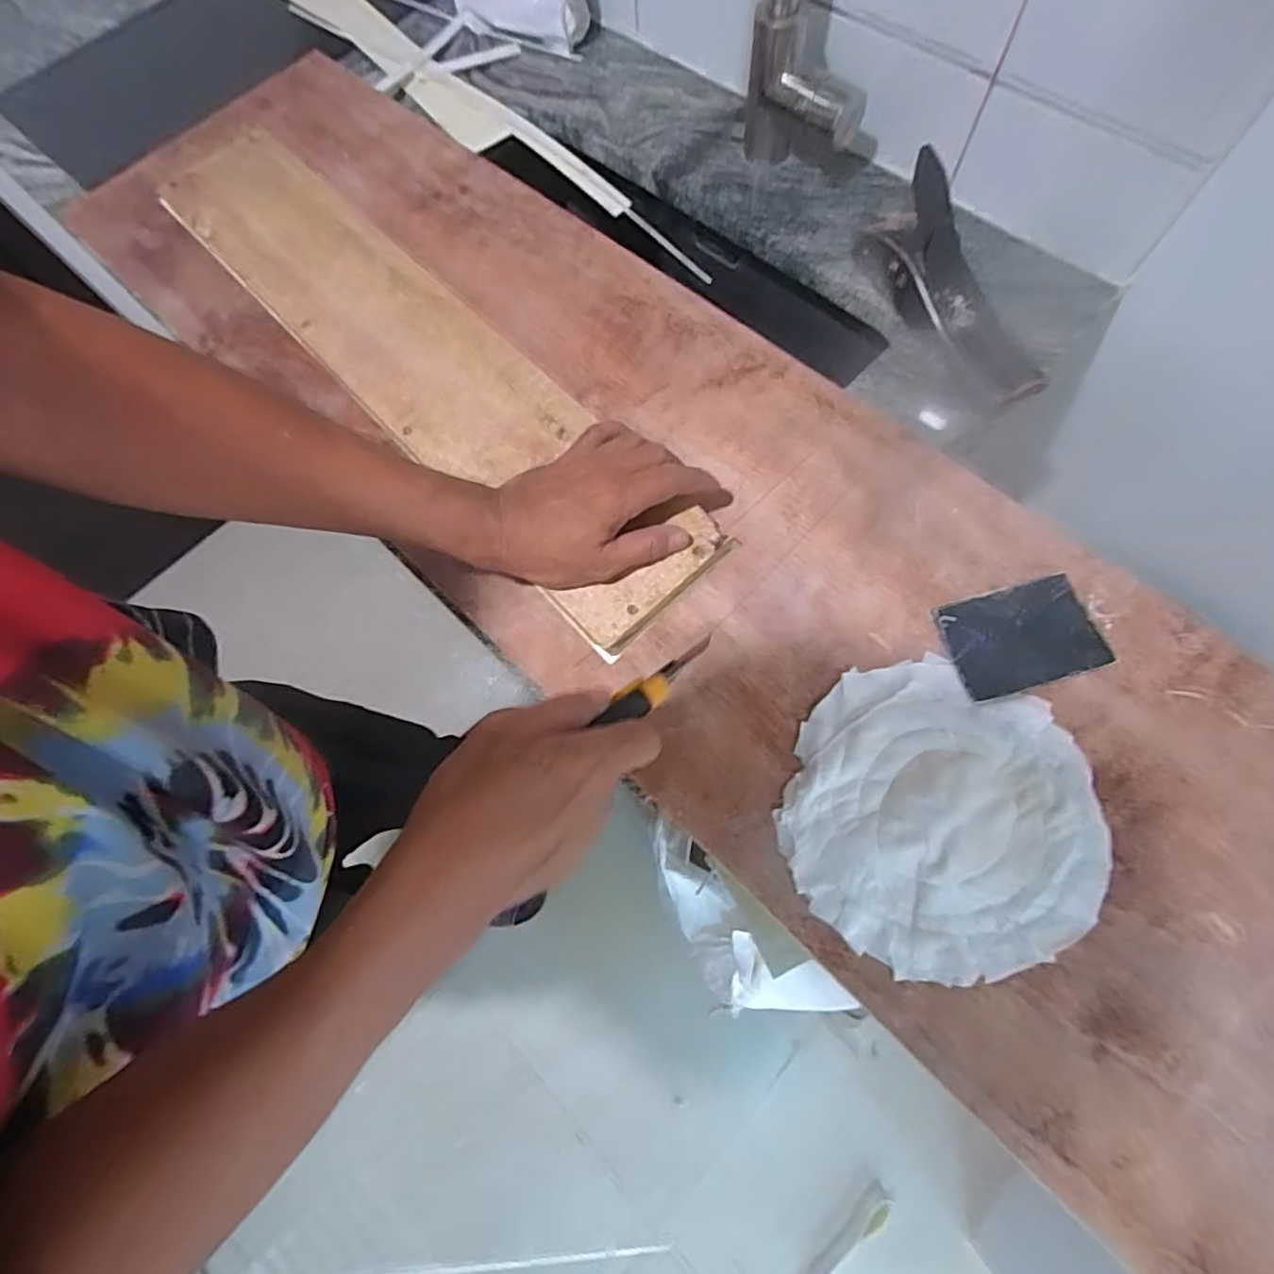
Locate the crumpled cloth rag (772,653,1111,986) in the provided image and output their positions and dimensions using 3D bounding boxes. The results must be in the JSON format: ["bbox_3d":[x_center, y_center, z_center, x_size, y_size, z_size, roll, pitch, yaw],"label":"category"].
[{"bbox_3d":[0.180,0.105,0.354,0.174,0.016,0.174,28,72,12],"label":"crumpled cloth rag"}]

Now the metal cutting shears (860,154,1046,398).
[{"bbox_3d":[0.257,-0.280,0.495,0.052,0.072,0.209,-26,83,-8],"label":"metal cutting shears"}]

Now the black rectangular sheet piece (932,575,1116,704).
[{"bbox_3d":[0.253,0.000,0.397,0.097,0.006,0.068,-14,69,-4],"label":"black rectangular sheet piece"}]

